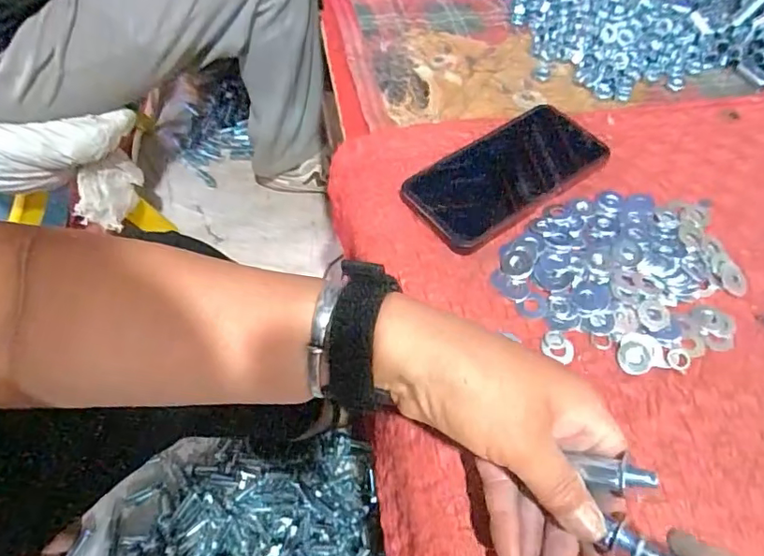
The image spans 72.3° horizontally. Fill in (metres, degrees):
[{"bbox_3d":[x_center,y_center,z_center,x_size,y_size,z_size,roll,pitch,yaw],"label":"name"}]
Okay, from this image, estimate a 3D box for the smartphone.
[{"bbox_3d":[0.100,-0.084,0.419,0.164,0.014,0.076,-32,62,-17],"label":"smartphone"}]

